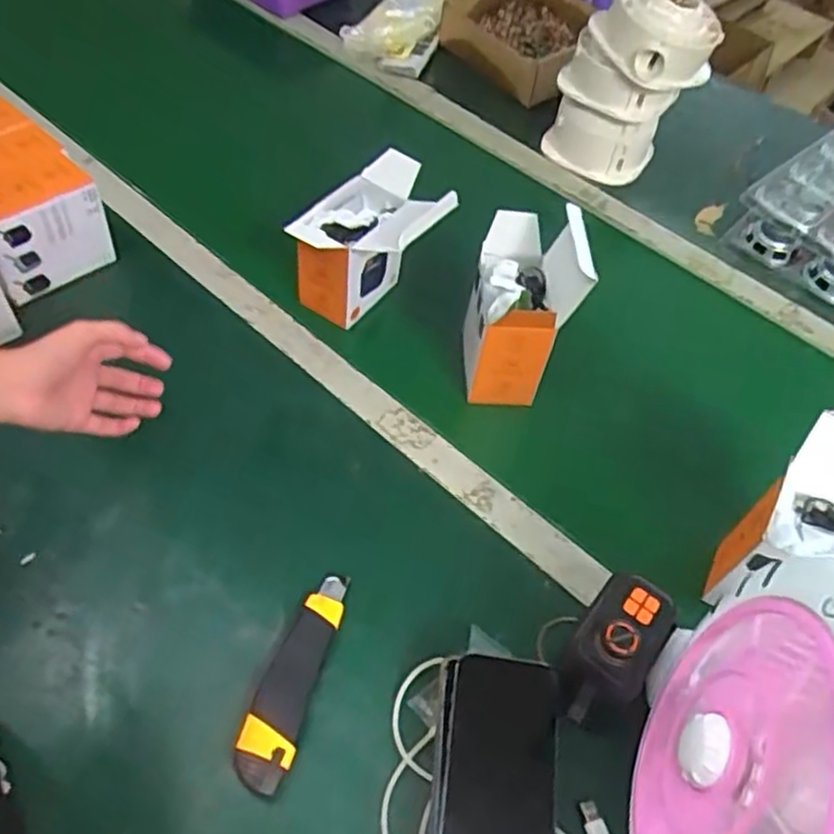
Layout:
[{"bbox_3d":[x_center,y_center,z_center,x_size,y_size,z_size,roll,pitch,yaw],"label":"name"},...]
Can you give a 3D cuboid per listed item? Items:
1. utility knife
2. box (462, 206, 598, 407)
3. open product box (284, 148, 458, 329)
[{"bbox_3d":[-0.091,0.188,0.531,0.040,0.020,0.157,13,55,6],"label":"utility knife"},{"bbox_3d":[0.098,-0.103,0.692,0.082,0.181,0.125,2,54,-2],"label":"box"},{"bbox_3d":[-0.037,-0.170,0.724,0.117,0.135,0.138,25,57,14],"label":"open product box"}]

